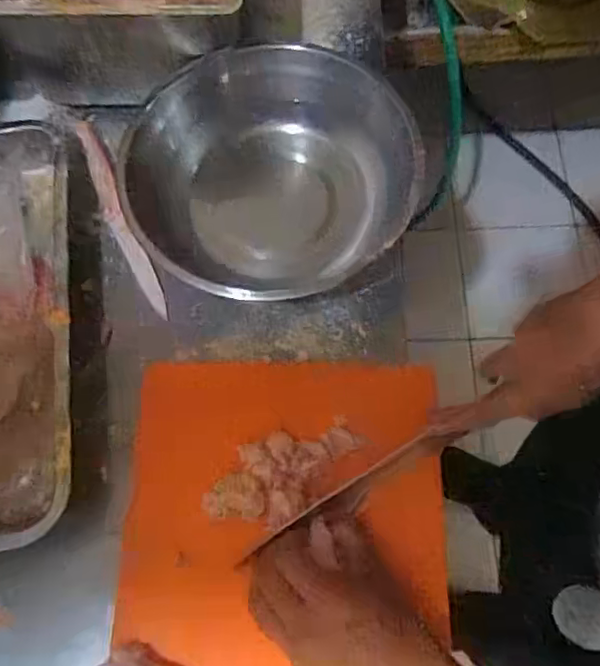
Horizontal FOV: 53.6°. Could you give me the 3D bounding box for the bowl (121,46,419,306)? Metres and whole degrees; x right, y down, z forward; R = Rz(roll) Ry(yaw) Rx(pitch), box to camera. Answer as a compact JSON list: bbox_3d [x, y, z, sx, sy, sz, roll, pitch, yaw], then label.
[{"bbox_3d":[-0.036,-0.131,0.547,0.199,0.109,0.233,40,76,15],"label":"bowl"}]

